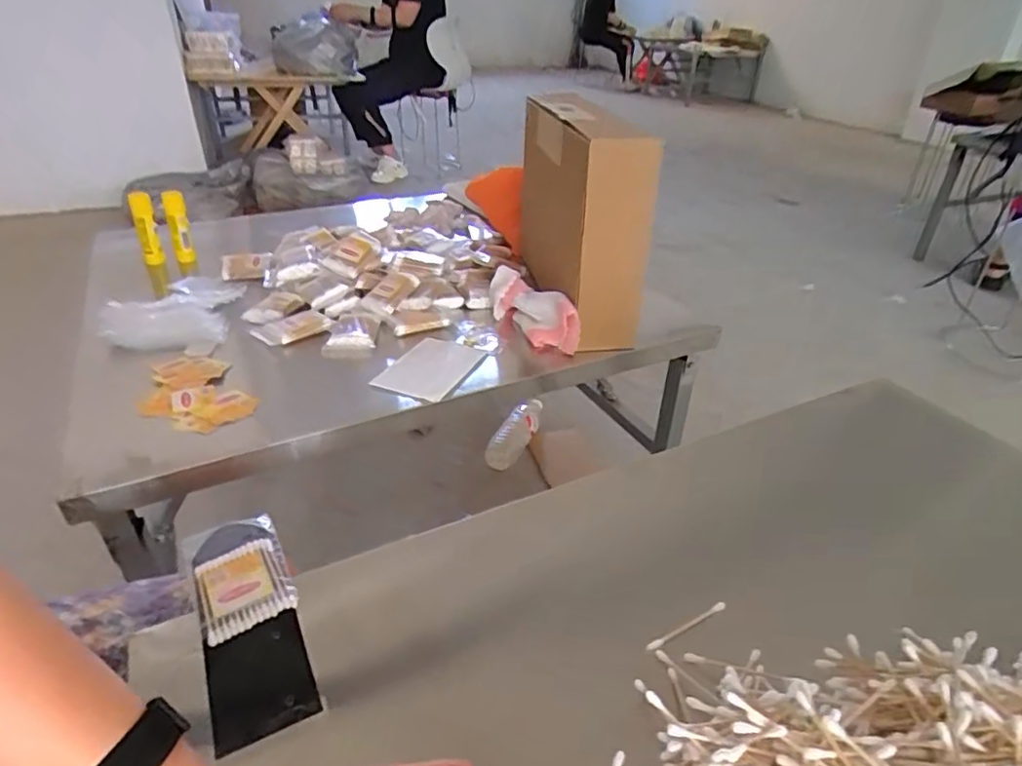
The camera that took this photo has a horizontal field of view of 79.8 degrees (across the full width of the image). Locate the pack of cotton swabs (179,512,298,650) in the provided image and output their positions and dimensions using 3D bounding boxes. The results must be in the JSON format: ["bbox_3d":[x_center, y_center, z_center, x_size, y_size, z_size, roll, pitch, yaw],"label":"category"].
[{"bbox_3d":[-0.200,0.140,0.453,0.062,0.014,0.104,-18,38,-27],"label":"pack of cotton swabs"}]

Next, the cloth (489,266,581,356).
[{"bbox_3d":[0.030,-0.093,0.802,0.040,0.068,0.168,-20,39,-29],"label":"cloth"}]

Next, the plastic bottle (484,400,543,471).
[{"bbox_3d":[0.012,0.107,1.337,0.073,0.056,0.194,19,51,27],"label":"plastic bottle"}]

